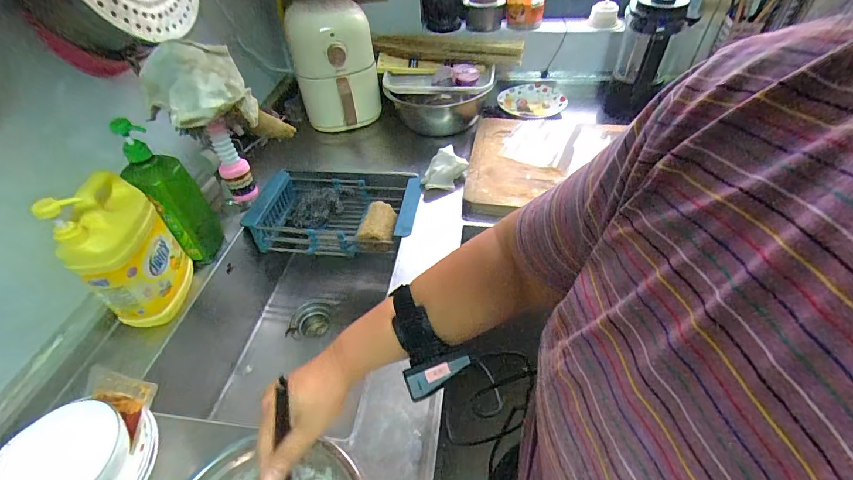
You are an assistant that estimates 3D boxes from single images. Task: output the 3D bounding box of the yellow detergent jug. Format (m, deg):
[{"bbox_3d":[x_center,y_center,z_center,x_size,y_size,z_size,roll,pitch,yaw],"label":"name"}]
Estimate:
[{"bbox_3d":[-0.469,0.008,0.614,0.079,0.238,0.135,-11,46,-6],"label":"yellow detergent jug"}]

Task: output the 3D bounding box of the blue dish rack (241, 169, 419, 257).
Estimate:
[{"bbox_3d":[-0.203,-0.070,0.921,0.370,0.084,0.215,4,46,8],"label":"blue dish rack"}]

